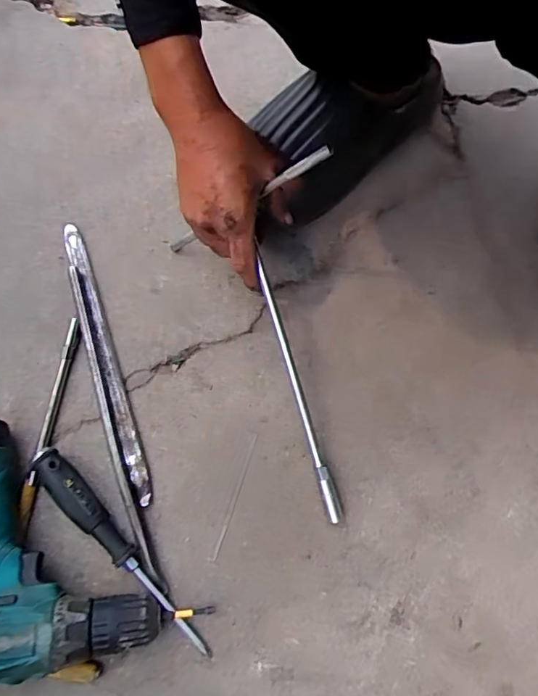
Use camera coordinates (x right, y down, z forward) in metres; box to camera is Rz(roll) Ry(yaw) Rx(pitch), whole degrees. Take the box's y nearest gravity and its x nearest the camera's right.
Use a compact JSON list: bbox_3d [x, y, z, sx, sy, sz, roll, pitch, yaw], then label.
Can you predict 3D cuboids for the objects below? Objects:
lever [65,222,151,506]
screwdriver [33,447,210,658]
[{"bbox_3d":[-0.155,0.005,0.481,0.018,0.014,0.287,-19,73,-5],"label":"lever"},{"bbox_3d":[-0.119,0.163,0.415,0.204,0.032,0.031,40,77,12],"label":"screwdriver"}]

